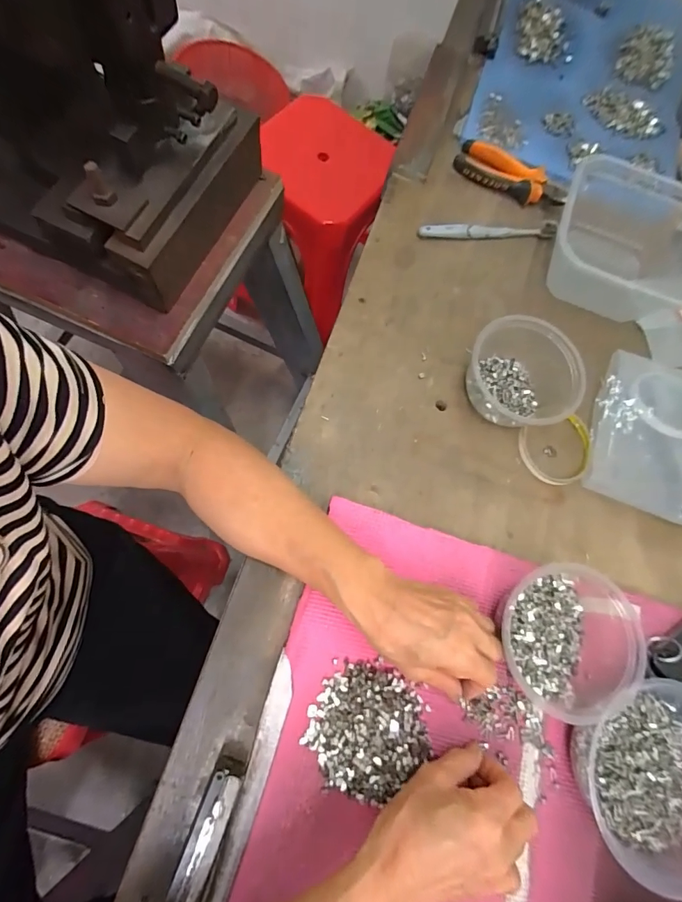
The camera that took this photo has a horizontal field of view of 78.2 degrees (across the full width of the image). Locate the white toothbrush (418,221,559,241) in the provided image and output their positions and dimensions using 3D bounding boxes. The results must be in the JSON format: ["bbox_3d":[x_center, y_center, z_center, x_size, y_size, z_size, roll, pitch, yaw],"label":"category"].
[{"bbox_3d":[0.182,-0.275,0.519,0.175,0.014,0.021,-4,72,-4],"label":"white toothbrush"}]

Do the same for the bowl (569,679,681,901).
[{"bbox_3d":[0.262,0.259,0.339,0.141,0.067,0.134,-16,75,-13],"label":"bowl"}]

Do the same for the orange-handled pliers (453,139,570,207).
[{"bbox_3d":[0.225,-0.361,0.548,0.150,0.022,0.058,24,72,-2],"label":"orange-handled pliers"}]

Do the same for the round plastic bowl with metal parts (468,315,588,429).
[{"bbox_3d":[0.183,-0.076,0.433,0.097,0.067,0.117,-30,79,-16],"label":"round plastic bowl with metal parts"}]

